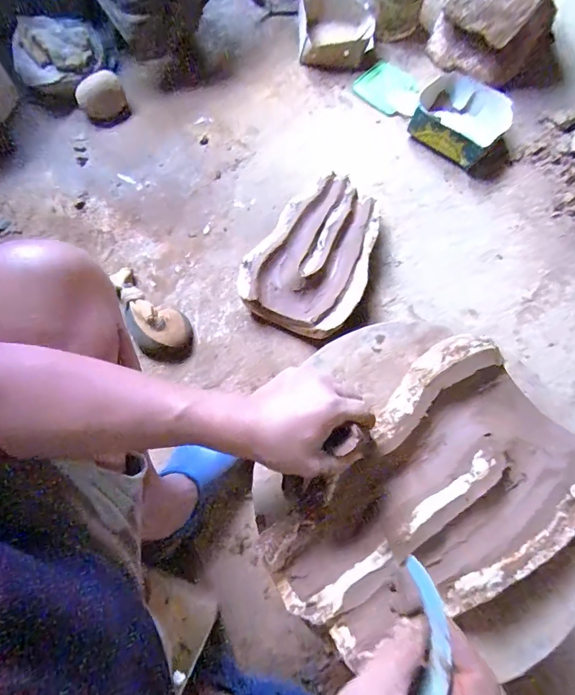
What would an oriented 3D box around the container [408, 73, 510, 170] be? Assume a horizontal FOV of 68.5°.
[{"bbox_3d":[0.411,-0.544,1.011,0.209,0.085,0.197,28,73,7],"label":"container"}]

